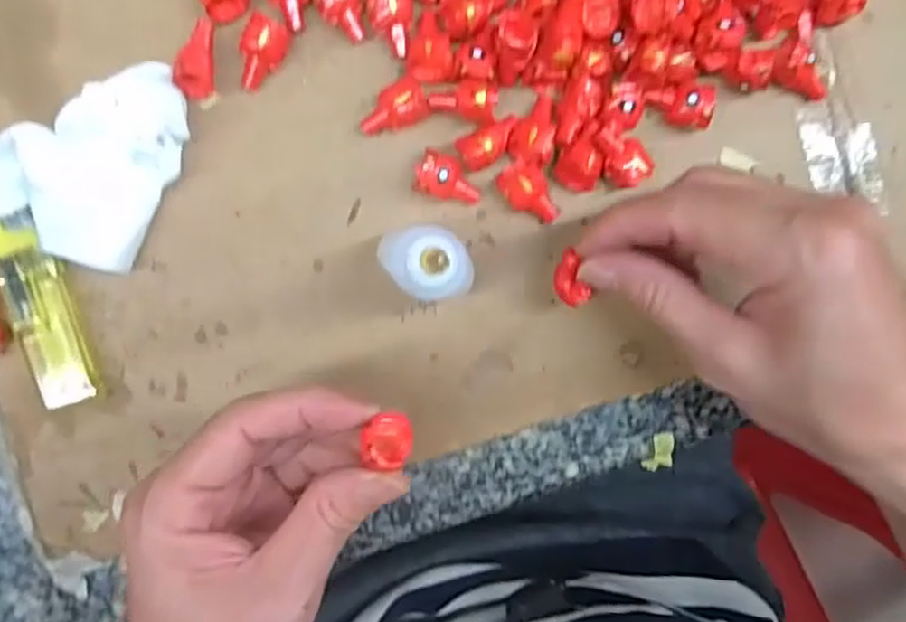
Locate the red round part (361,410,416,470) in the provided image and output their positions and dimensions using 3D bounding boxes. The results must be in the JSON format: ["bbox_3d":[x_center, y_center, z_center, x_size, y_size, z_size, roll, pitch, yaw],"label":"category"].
[{"bbox_3d":[-0.019,0.039,0.210,0.015,0.009,0.016,0,91,-4],"label":"red round part"}]

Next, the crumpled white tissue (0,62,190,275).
[{"bbox_3d":[-0.129,-0.055,0.250,0.056,0.022,0.075,28,89,-4],"label":"crumpled white tissue"}]

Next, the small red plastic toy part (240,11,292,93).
[{"bbox_3d":[-0.071,-0.095,0.259,0.016,0.012,0.027,23,90,-4],"label":"small red plastic toy part"}]

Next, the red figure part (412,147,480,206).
[{"bbox_3d":[-0.002,-0.049,0.265,0.025,0.014,0.016,17,90,-4],"label":"red figure part"}]

